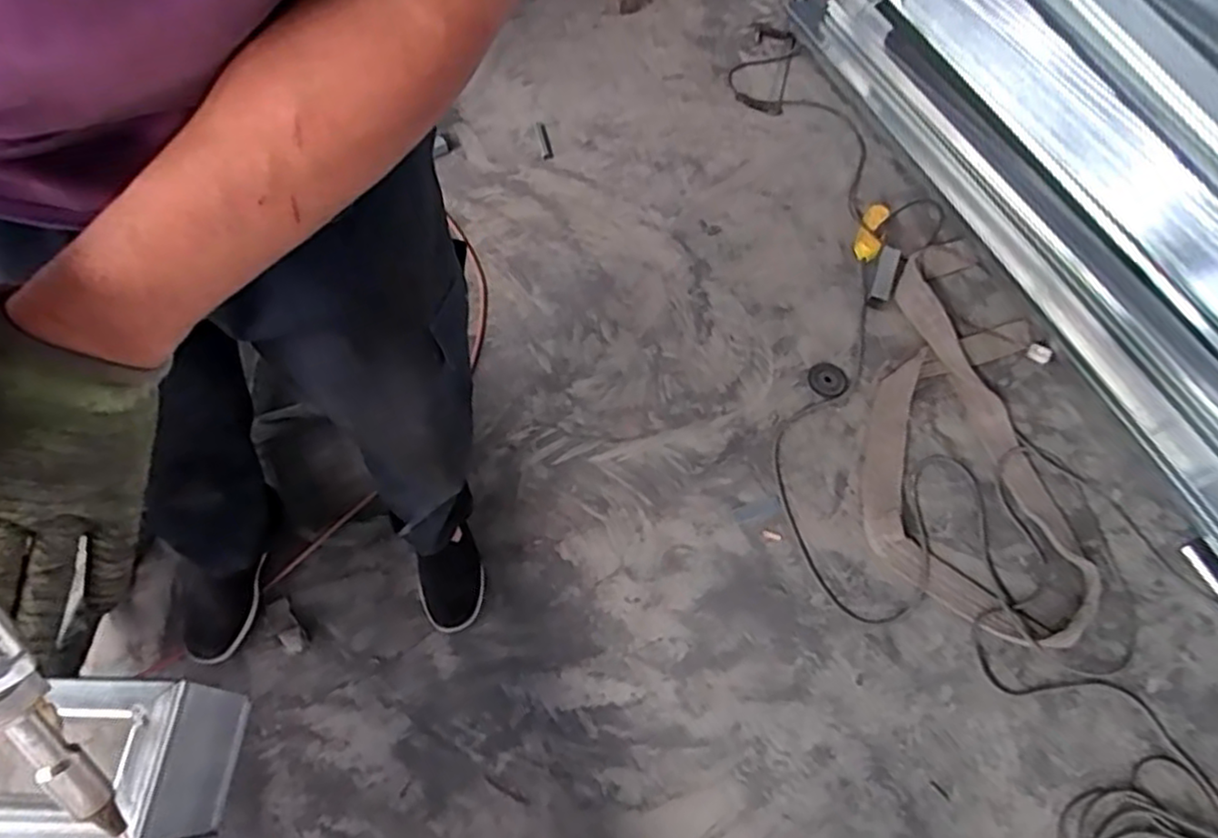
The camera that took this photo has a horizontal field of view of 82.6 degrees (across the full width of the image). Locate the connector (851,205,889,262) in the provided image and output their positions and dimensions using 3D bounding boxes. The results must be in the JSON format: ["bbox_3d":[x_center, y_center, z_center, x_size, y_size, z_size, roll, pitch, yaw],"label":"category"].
[{"bbox_3d":[0.626,-0.447,1.654,0.064,0.052,0.162,15,88,6],"label":"connector"}]

